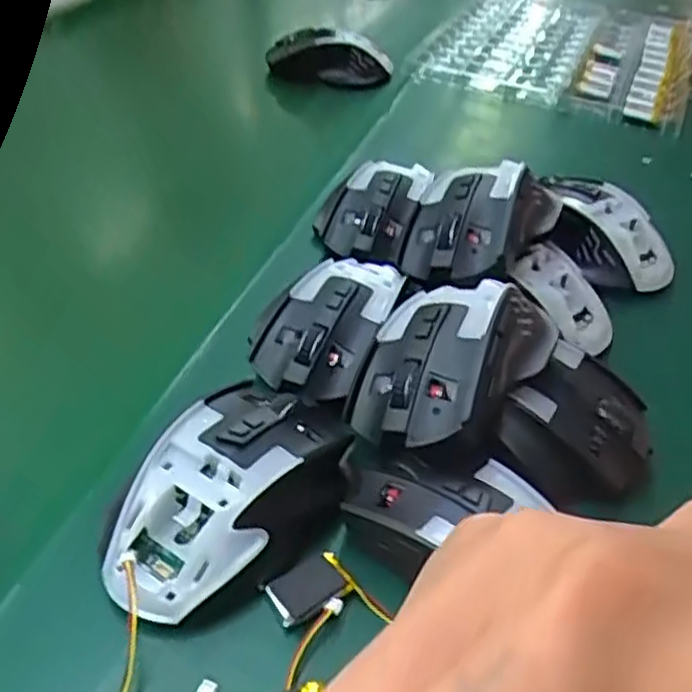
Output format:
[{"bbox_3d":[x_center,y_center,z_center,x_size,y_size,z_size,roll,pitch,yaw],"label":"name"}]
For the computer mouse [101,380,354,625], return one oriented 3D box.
[{"bbox_3d":[-0.045,0.057,0.295,0.065,0.035,0.109,21,44,18],"label":"computer mouse"}]

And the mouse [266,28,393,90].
[{"bbox_3d":[-0.014,-0.271,0.694,0.115,0.040,0.060,1,41,-5],"label":"mouse"}]

